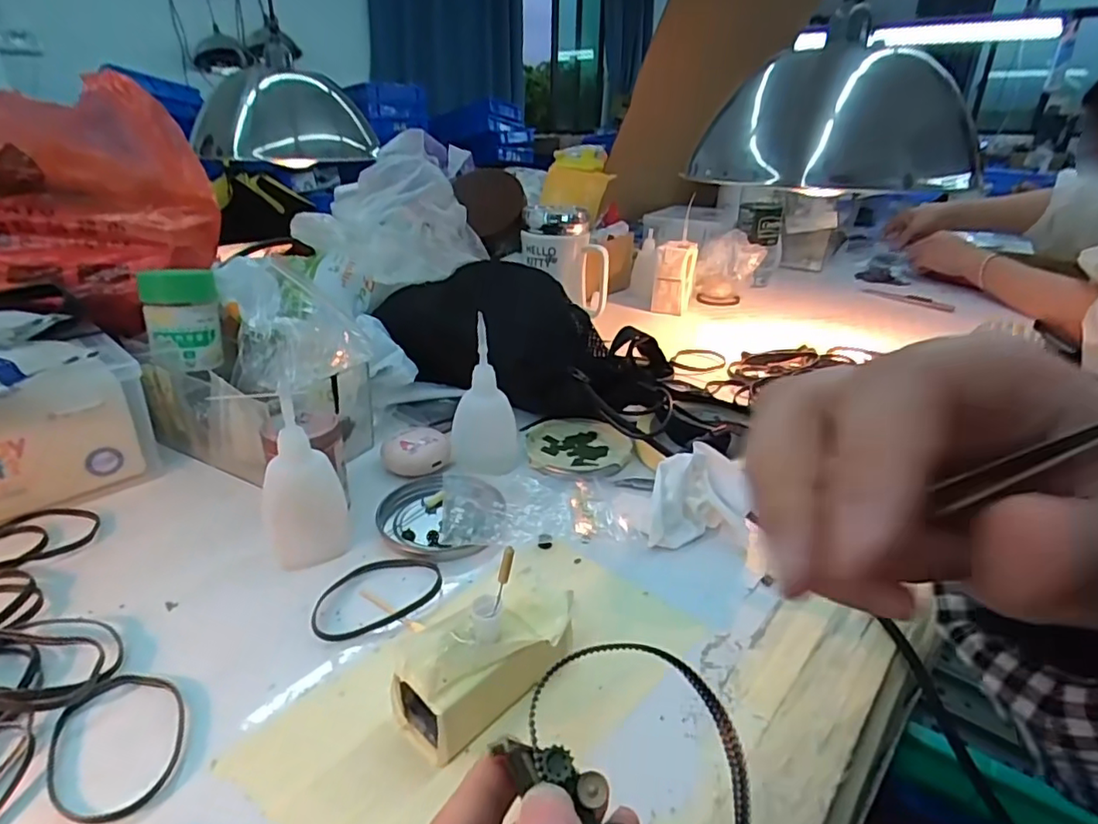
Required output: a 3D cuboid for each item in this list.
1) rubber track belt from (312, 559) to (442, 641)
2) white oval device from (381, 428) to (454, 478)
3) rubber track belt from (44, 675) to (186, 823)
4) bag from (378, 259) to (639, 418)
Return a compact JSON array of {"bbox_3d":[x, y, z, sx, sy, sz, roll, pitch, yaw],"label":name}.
[{"bbox_3d":[-0.092,0.097,0.328,0.069,0.005,0.050,-13,27,-19],"label":"rubber track belt"},{"bbox_3d":[-0.096,0.029,0.437,0.047,0.025,0.028,0,25,8],"label":"white oval device"},{"bbox_3d":[-0.176,0.134,0.247,0.048,0.006,0.067,-18,29,-28],"label":"rubber track belt"},{"bbox_3d":[-0.027,-0.063,0.536,0.220,0.101,0.111,8,28,23],"label":"bag"}]

